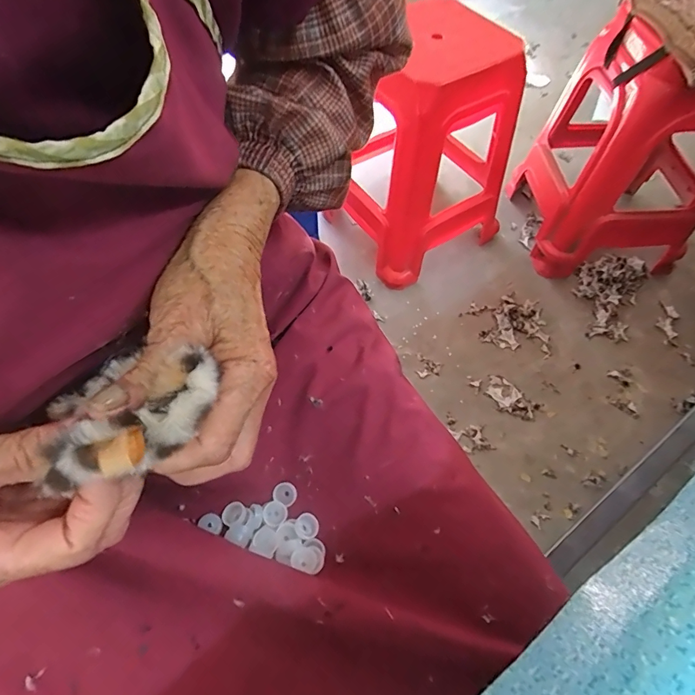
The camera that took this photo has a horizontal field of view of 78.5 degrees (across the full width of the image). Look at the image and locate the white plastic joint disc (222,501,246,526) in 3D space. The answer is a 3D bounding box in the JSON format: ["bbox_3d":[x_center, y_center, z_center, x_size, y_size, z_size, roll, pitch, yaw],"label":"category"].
[{"bbox_3d":[-0.080,0.117,0.298,0.016,0.004,0.015,0,60,0],"label":"white plastic joint disc"}]

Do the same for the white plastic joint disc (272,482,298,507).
[{"bbox_3d":[-0.045,0.106,0.307,0.017,0.006,0.015,29,64,16],"label":"white plastic joint disc"}]

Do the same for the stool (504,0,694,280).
[{"bbox_3d":[0.734,-0.503,1.080,0.419,0.515,0.428,-6,61,-5],"label":"stool"}]

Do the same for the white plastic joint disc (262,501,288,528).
[{"bbox_3d":[-0.051,0.117,0.300,0.017,0.004,0.016,0,60,0],"label":"white plastic joint disc"}]

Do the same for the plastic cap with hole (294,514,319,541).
[{"bbox_3d":[-0.028,0.124,0.296,0.017,0.004,0.016,0,60,0],"label":"plastic cap with hole"}]

